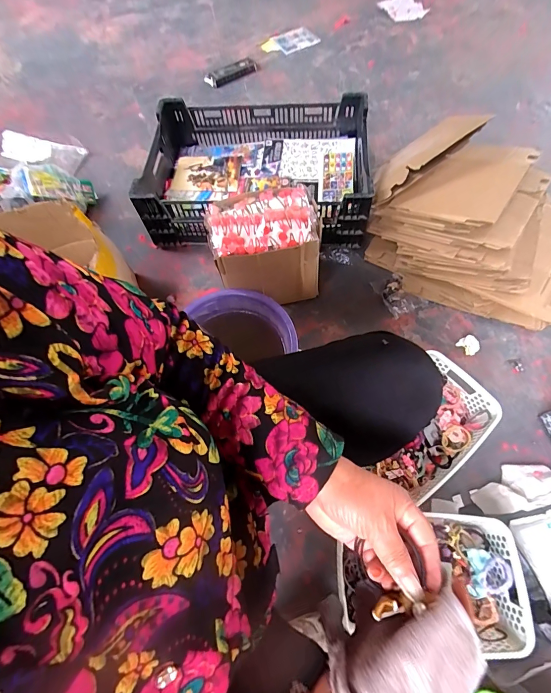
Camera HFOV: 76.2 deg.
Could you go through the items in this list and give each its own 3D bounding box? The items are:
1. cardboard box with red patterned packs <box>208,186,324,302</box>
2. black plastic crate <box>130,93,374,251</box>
[{"bbox_3d":[-0.024,-0.227,0.823,0.233,0.213,0.174,-12,64,-2],"label":"cardboard box with red patterned packs"},{"bbox_3d":[-0.057,-0.486,0.967,0.601,0.156,0.389,3,66,3],"label":"black plastic crate"}]

